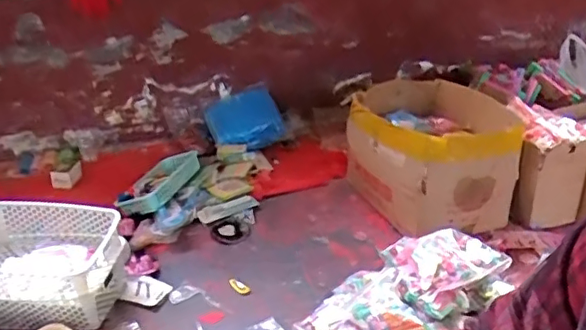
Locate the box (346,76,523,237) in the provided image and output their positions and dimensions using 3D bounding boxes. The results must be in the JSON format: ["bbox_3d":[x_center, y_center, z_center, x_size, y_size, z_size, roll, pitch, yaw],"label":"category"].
[{"bbox_3d":[0.342,-0.039,1.469,0.411,0.221,0.448,6,27,10],"label":"box"}]

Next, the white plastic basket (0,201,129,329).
[{"bbox_3d":[-0.501,0.190,1.120,0.300,0.153,0.208,3,27,6],"label":"white plastic basket"}]

